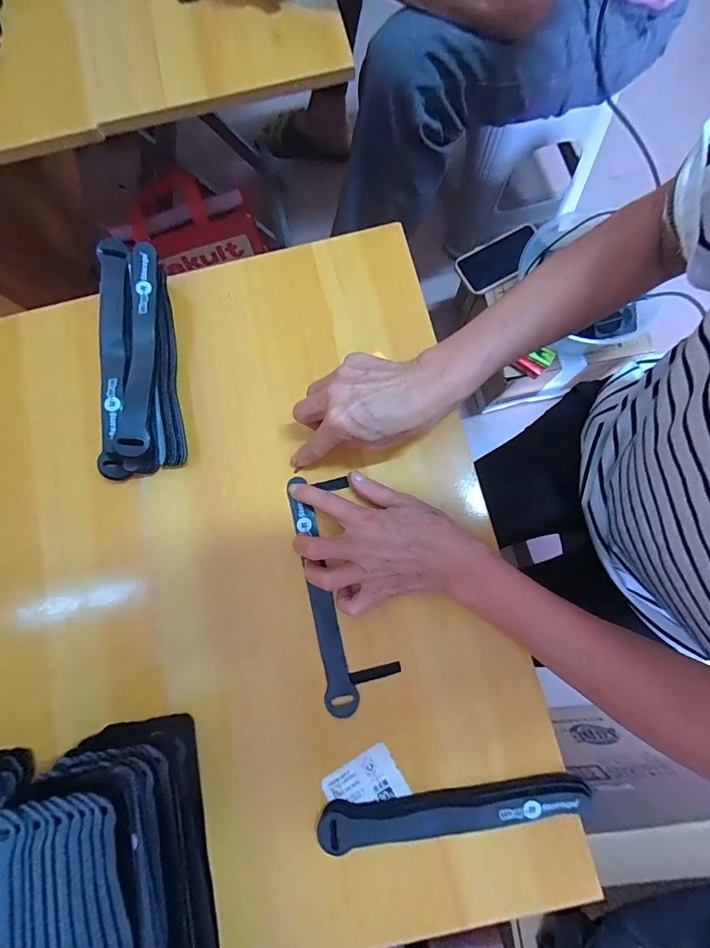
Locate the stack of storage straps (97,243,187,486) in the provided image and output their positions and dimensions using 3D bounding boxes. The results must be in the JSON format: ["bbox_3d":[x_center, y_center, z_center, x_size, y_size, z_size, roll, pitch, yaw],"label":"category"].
[{"bbox_3d":[-0.201,-0.106,0.368,0.068,0.048,0.207,-8,75,0],"label":"stack of storage straps"}]

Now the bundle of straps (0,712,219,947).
[{"bbox_3d":[-0.155,0.293,0.256,0.102,0.091,0.208,-11,75,-1],"label":"bundle of straps"}]

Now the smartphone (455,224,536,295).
[{"bbox_3d":[0.268,-0.396,0.737,0.147,0.010,0.080,-25,83,7],"label":"smartphone"}]

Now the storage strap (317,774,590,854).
[{"bbox_3d":[0.073,0.253,0.298,0.196,0.020,0.026,-7,75,0],"label":"storage strap"}]

